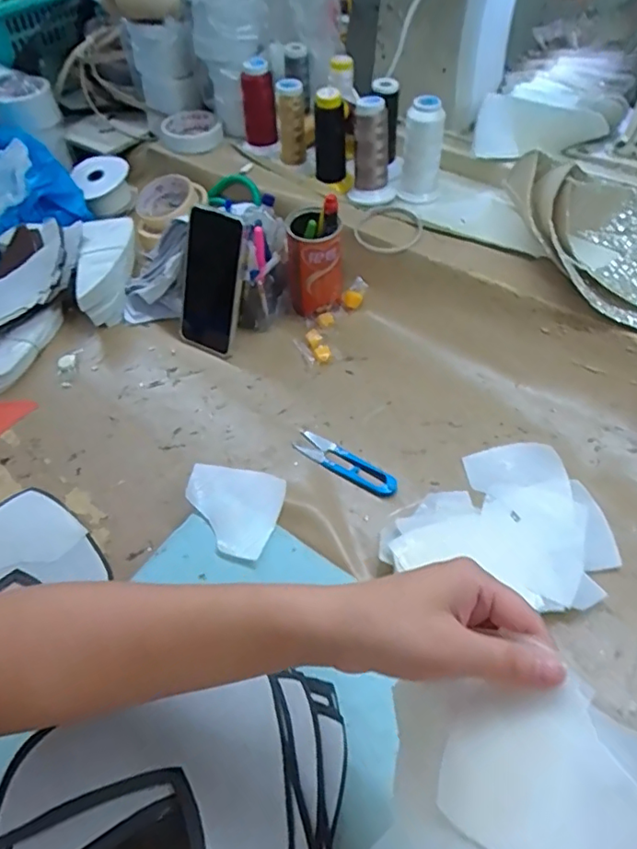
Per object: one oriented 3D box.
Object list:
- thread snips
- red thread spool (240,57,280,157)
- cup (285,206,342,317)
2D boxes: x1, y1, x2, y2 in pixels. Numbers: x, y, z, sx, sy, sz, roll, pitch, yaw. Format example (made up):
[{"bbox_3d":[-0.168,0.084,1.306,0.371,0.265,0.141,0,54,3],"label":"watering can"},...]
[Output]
[{"bbox_3d":[0.026,0.039,0.588,0.119,0.008,0.028,31,60,24],"label":"thread snips"},{"bbox_3d":[-0.085,-0.452,0.822,0.048,0.115,0.044,-5,50,-1],"label":"red thread spool"},{"bbox_3d":[-0.005,-0.197,0.689,0.062,0.120,0.058,-1,52,2],"label":"cup"}]

